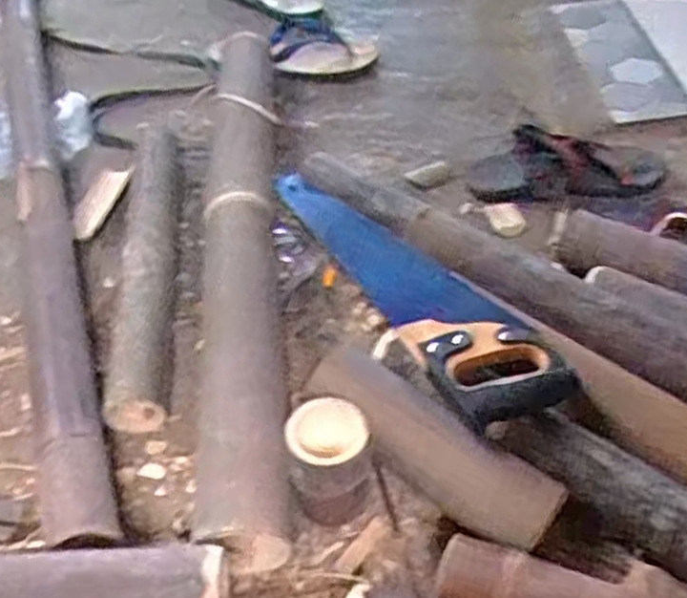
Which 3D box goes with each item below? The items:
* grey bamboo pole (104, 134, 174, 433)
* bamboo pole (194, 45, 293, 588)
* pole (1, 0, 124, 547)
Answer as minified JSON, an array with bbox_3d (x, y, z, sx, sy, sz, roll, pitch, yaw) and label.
[{"bbox_3d":[-0.226,-0.058,0.885,0.060,0.062,0.461,-3,45,-7],"label":"grey bamboo pole"},{"bbox_3d":[-0.118,-0.085,0.905,0.087,0.079,0.815,-1,45,-6],"label":"bamboo pole"},{"bbox_3d":[-0.416,-0.224,1.036,0.061,0.059,1.270,-12,47,-16],"label":"pole"}]

